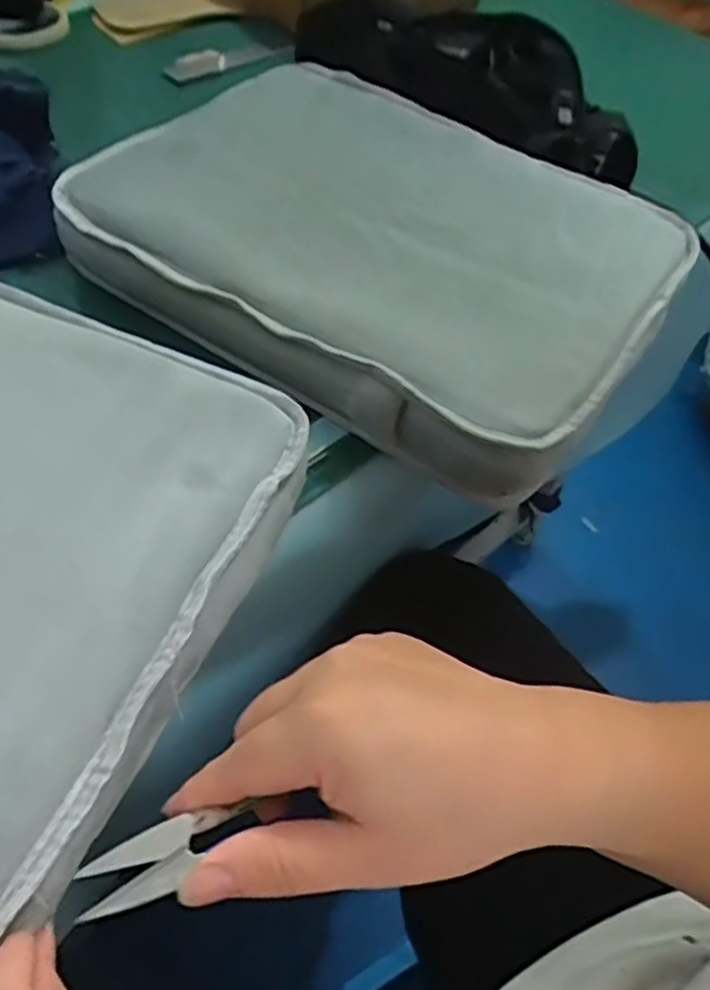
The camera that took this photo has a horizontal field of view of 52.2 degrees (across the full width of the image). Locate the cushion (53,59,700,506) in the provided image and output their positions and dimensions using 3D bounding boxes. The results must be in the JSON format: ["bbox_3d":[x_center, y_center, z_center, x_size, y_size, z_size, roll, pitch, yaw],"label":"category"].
[{"bbox_3d":[0.023,-0.165,0.474,0.338,0.049,0.255,33,57,16],"label":"cushion"}]

